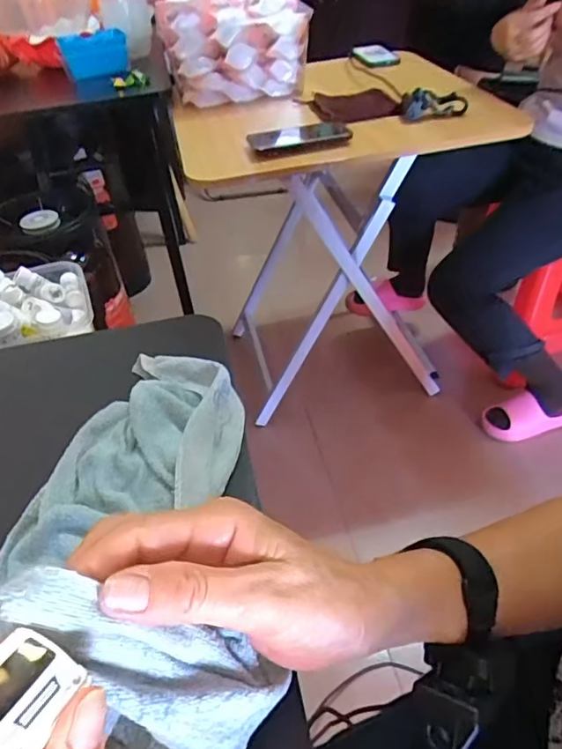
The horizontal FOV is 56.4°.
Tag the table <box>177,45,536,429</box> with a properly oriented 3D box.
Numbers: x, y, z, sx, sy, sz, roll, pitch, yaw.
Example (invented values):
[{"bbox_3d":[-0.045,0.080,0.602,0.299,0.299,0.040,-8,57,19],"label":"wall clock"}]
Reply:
[{"bbox_3d":[0.103,-0.272,1.179,0.545,0.686,0.434,-10,43,-6],"label":"table"}]

